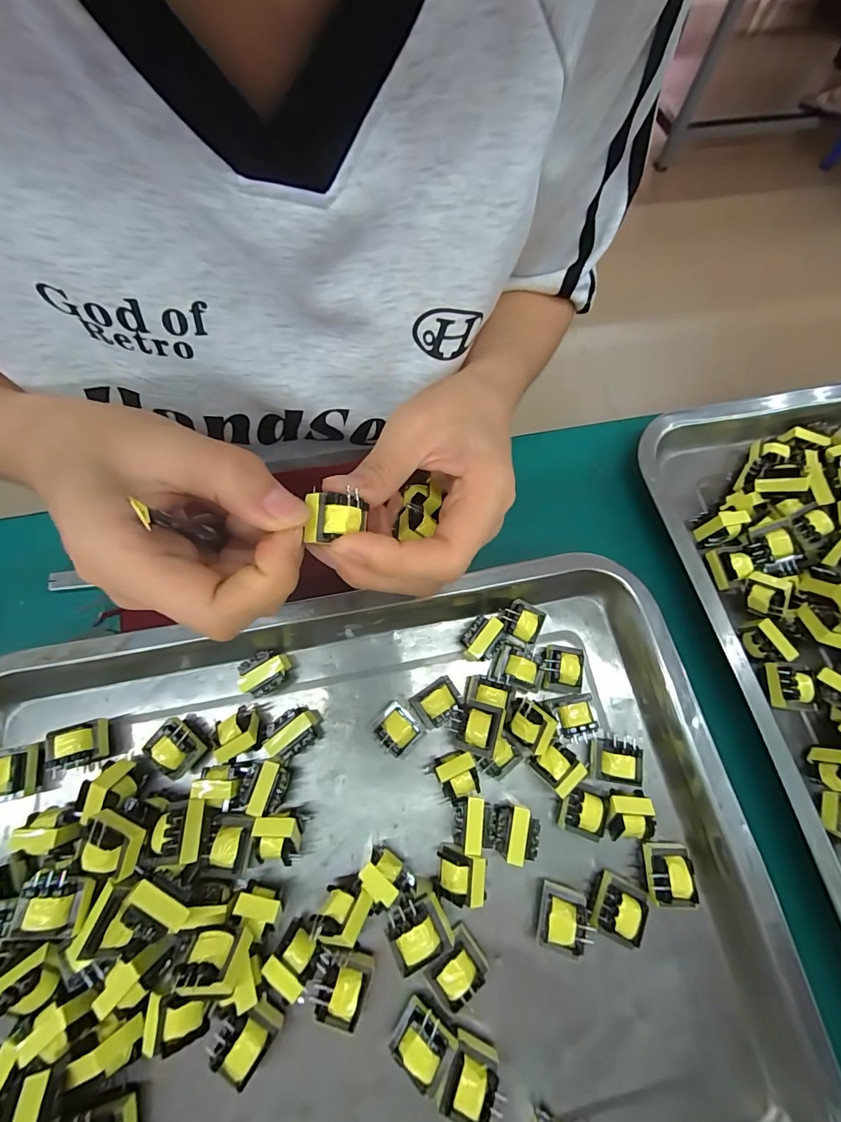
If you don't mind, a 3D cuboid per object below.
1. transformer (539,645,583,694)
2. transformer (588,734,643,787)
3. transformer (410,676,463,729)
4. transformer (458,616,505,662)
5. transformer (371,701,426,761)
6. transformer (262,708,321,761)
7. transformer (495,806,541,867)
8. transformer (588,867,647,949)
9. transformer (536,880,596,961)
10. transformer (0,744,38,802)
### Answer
[{"bbox_3d":[0.079,0.062,0.240,0.021,0.020,0.025,7,69,1],"label":"transformer"},{"bbox_3d":[0.103,0.105,0.223,0.023,0.015,0.022,7,69,1],"label":"transformer"},{"bbox_3d":[0.009,0.078,0.230,0.024,0.019,0.021,-29,73,-12],"label":"transformer"},{"bbox_3d":[0.034,0.046,0.242,0.019,0.018,0.027,42,73,13],"label":"transformer"},{"bbox_3d":[-0.012,0.091,0.228,0.024,0.024,0.020,42,73,13],"label":"transformer"},{"bbox_3d":[-0.066,0.091,0.225,0.029,0.025,0.019,-36,74,-14],"label":"transformer"},{"bbox_3d":[0.047,0.137,0.214,0.020,0.022,0.024,8,69,1],"label":"transformer"},{"bbox_3d":[0.094,0.166,0.202,0.023,0.017,0.024,29,71,9],"label":"transformer"},{"bbox_3d":[0.067,0.168,0.199,0.020,0.021,0.024,10,69,2],"label":"transformer"},{"bbox_3d":[-0.206,0.106,0.210,0.020,0.023,0.024,-10,70,-5],"label":"transformer"}]

